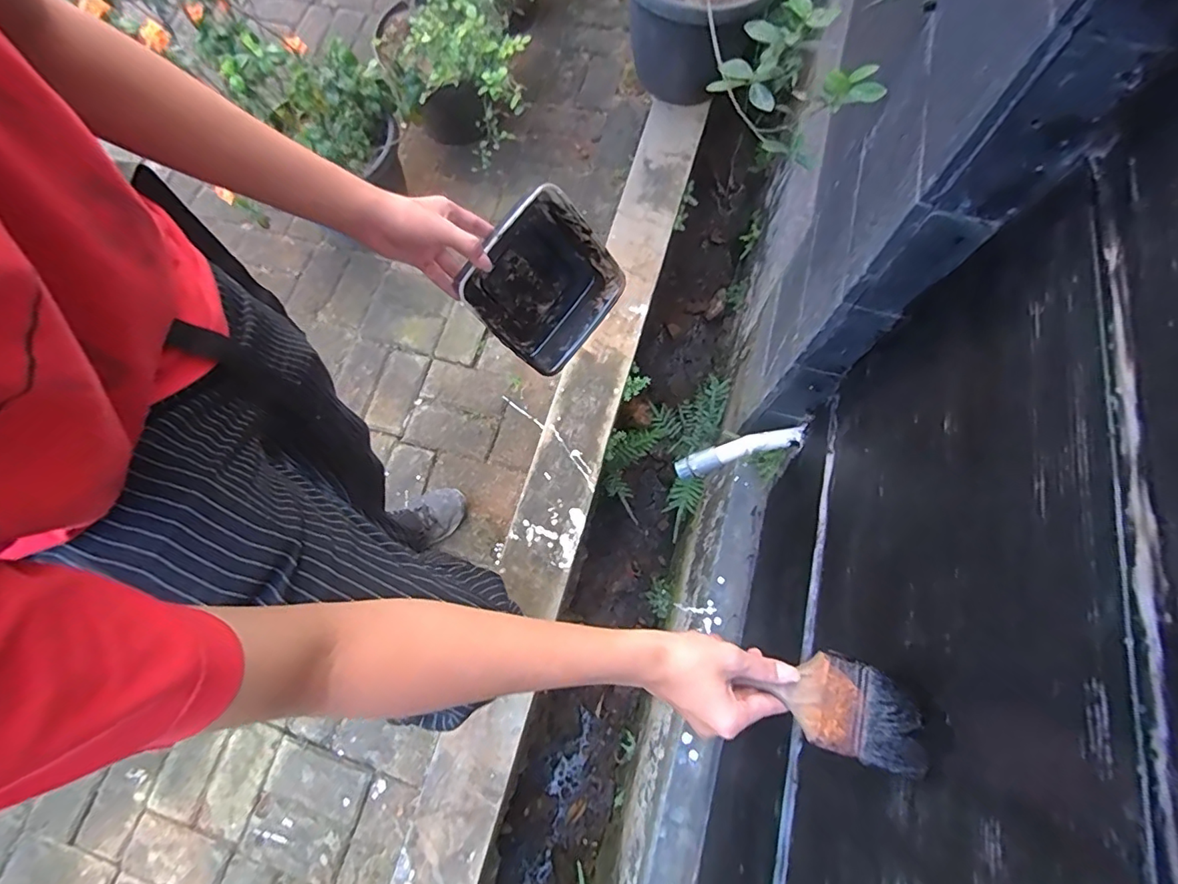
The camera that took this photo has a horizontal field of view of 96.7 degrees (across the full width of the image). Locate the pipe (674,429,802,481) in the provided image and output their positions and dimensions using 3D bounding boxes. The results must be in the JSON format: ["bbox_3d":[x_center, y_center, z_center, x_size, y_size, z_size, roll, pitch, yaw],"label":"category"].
[{"bbox_3d":[0.259,0.016,0.921,0.218,0.031,0.035,-20,69,15],"label":"pipe"}]

